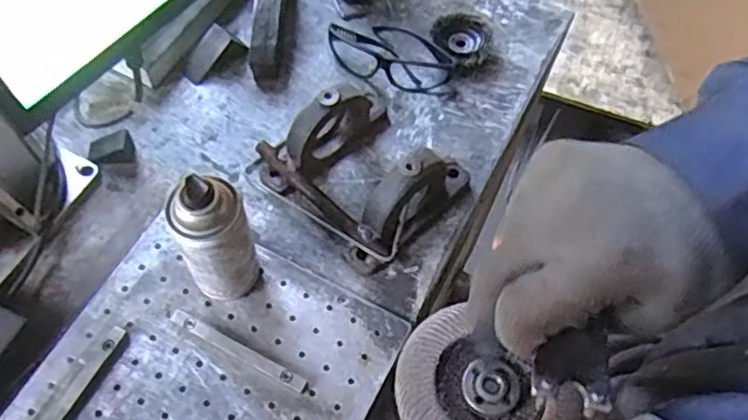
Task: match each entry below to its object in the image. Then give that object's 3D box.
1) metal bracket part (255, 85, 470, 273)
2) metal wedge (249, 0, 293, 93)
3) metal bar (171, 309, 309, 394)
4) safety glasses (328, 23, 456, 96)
[{"bbox_3d":[-0.009,-0.053,0.638,0.175,0.093,0.157,42,68,17],"label":"metal bracket part"},{"bbox_3d":[-0.114,-0.217,0.744,0.044,0.049,0.174,2,63,-2],"label":"metal wedge"},{"bbox_3d":[-0.120,0.123,0.573,0.138,0.010,0.013,27,65,10],"label":"metal bar"},{"bbox_3d":[0.024,-0.181,0.740,0.150,0.038,0.080,23,64,9],"label":"safety glasses"}]

